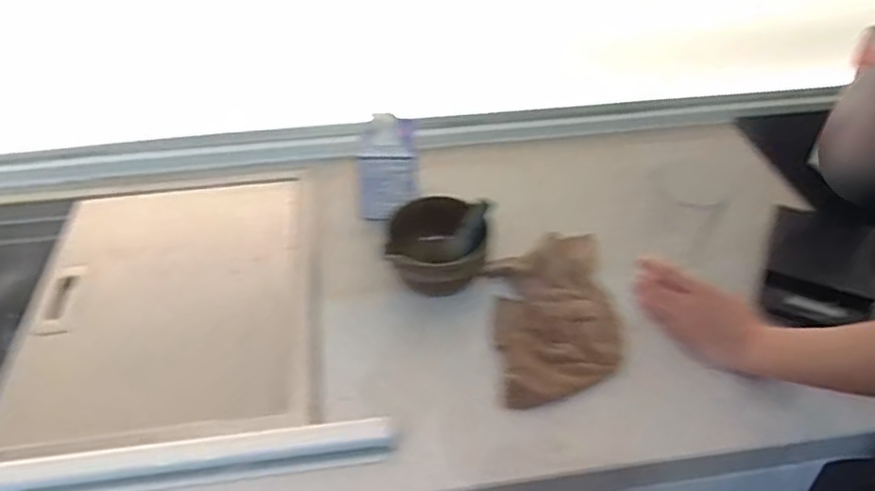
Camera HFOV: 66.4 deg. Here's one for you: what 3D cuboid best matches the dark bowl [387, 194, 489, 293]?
[{"bbox_3d":[-0.002,0.010,0.758,0.106,0.084,0.111,0,43,0],"label":"dark bowl"}]

